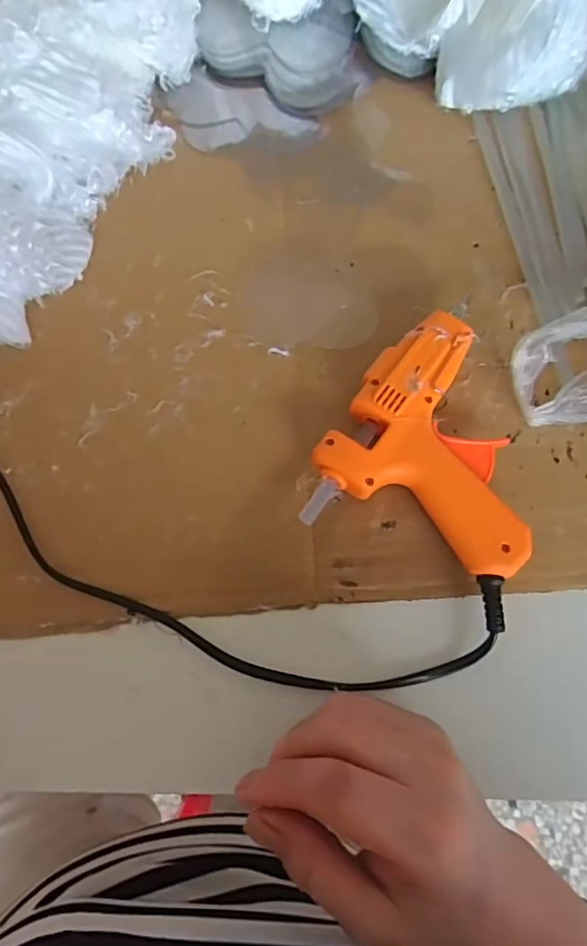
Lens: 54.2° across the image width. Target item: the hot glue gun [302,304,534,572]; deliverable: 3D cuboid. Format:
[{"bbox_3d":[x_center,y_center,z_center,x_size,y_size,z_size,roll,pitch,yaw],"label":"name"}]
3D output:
[{"bbox_3d":[0.072,-0.021,0.298,0.103,0.029,0.126,16,71,4],"label":"hot glue gun"}]

